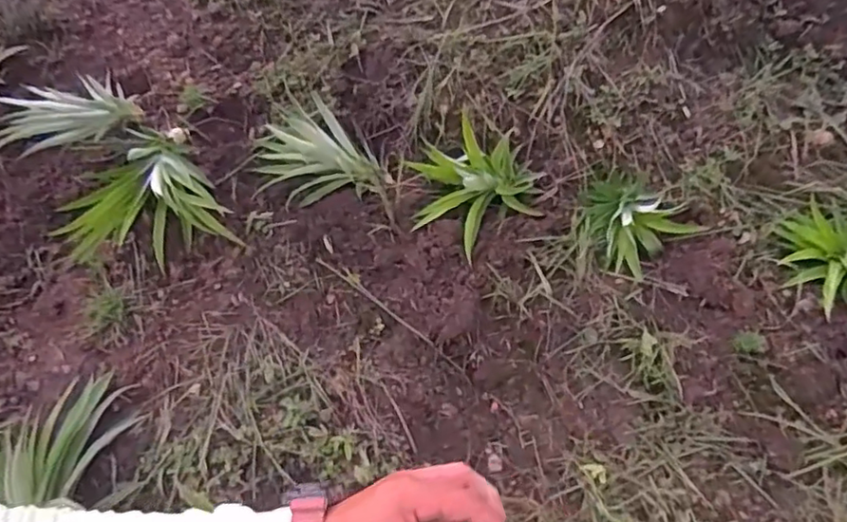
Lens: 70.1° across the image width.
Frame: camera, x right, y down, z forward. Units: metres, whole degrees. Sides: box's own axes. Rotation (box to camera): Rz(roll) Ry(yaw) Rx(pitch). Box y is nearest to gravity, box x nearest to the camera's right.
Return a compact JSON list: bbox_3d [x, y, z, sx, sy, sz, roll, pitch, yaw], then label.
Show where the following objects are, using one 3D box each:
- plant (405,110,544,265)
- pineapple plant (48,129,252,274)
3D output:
[{"bbox_3d":[0.117,-0.197,1.569,0.284,0.213,0.292,-28,48,-25],"label":"plant"},{"bbox_3d":[-0.708,-0.153,1.559,0.384,0.212,0.352,-13,43,-10],"label":"pineapple plant"}]

